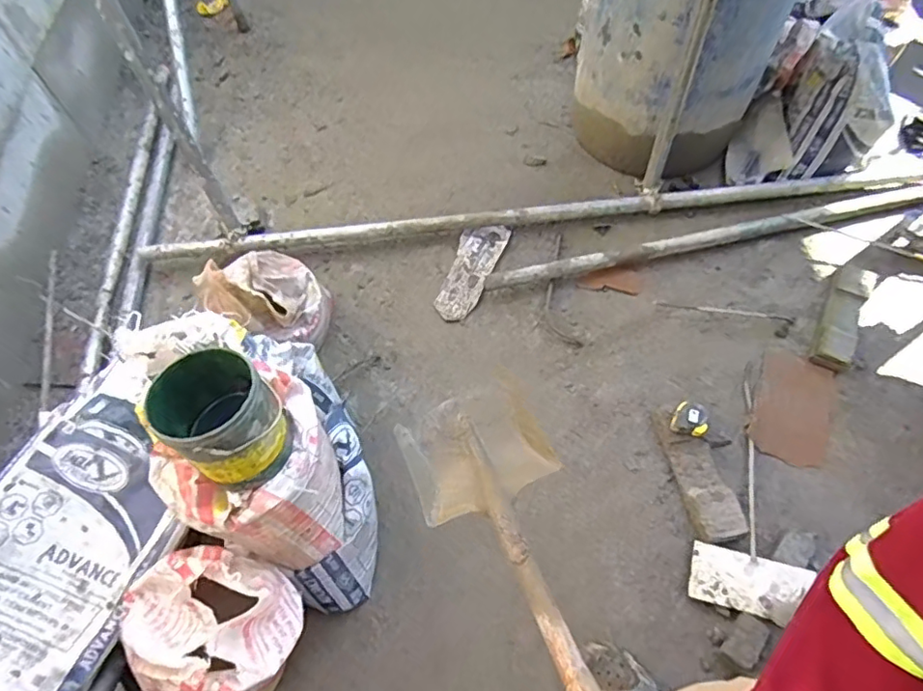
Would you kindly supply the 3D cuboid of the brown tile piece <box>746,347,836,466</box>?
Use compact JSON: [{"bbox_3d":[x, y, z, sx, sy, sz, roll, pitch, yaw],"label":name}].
[{"bbox_3d":[0.881,0.161,1.522,0.186,0.018,0.310,21,65,15],"label":"brown tile piece"}]

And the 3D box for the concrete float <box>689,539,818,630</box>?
[{"bbox_3d":[0.640,0.532,1.279,0.235,0.012,0.123,11,66,20],"label":"concrete float"}]

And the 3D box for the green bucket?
[{"bbox_3d":[-0.392,0.124,0.953,0.175,0.190,0.172,-2,60,3],"label":"green bucket"}]

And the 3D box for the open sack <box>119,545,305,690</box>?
[{"bbox_3d":[-0.467,0.564,1.099,0.312,0.358,0.311,-21,61,-9],"label":"open sack"}]

